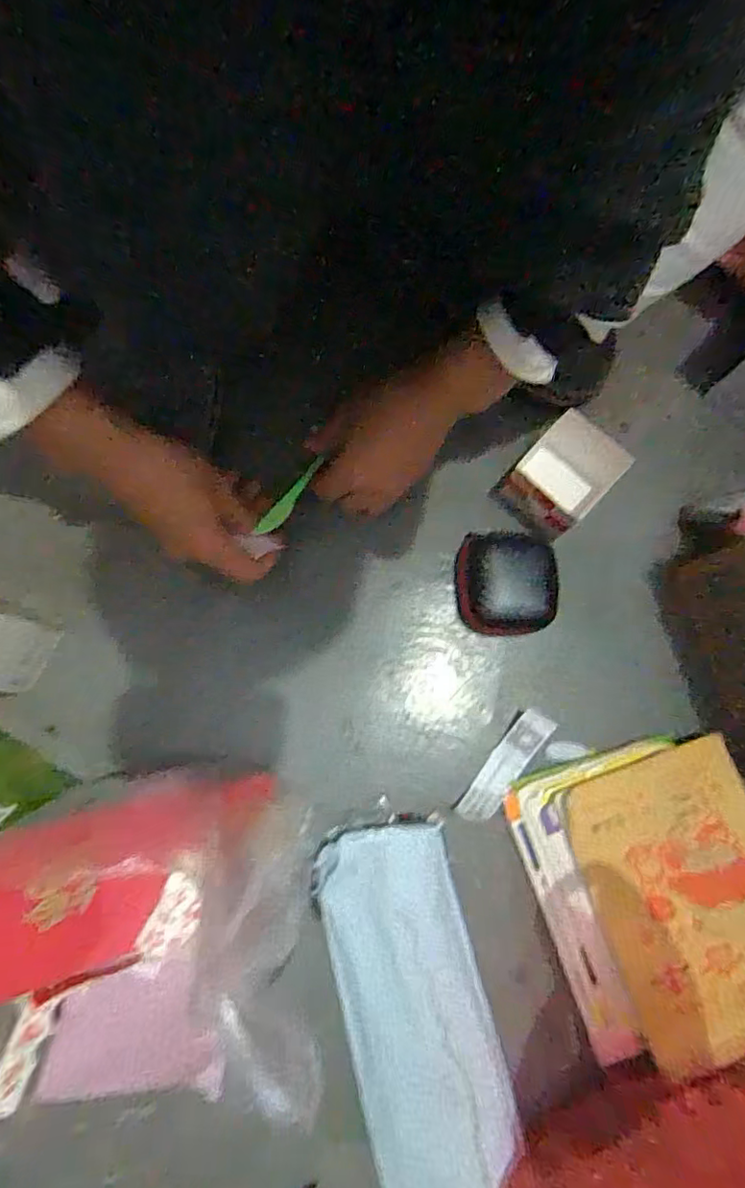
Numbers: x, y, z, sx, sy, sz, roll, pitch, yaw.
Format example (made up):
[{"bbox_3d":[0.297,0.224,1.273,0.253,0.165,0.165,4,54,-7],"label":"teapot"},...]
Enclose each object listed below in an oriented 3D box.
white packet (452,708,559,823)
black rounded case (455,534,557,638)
[{"bbox_3d":[0.098,0.127,0.413,0.026,0.007,0.091,39,82,7],"label":"white packet"},{"bbox_3d":[0.102,-0.008,0.439,0.072,0.022,0.079,3,80,1],"label":"black rounded case"}]

